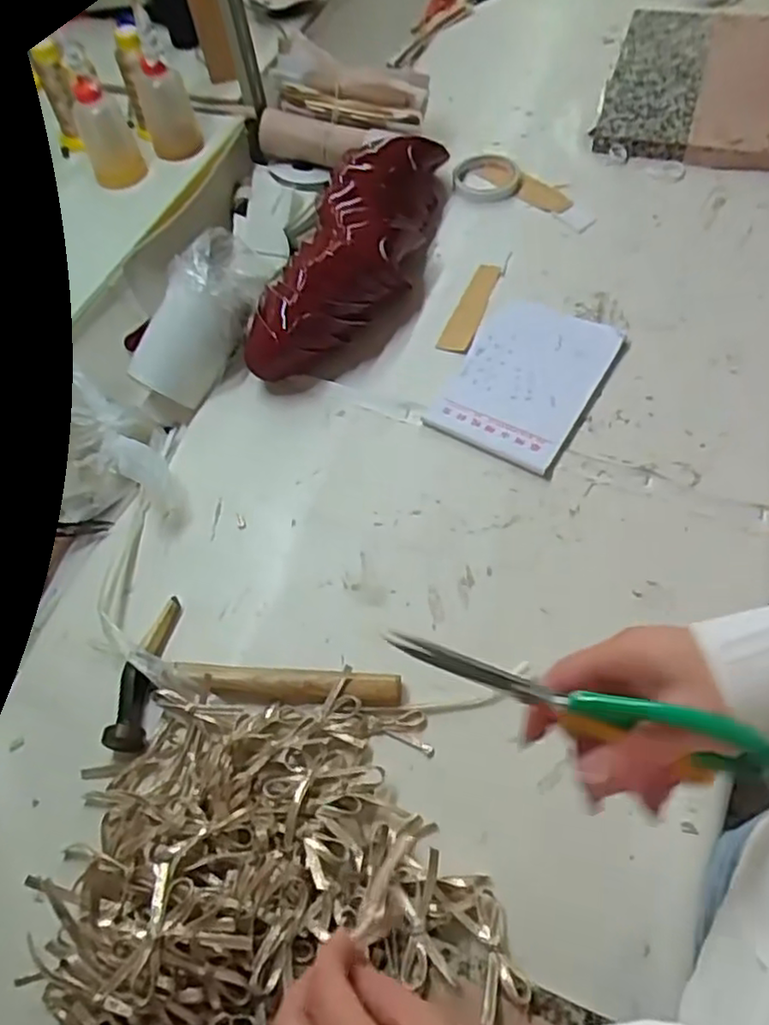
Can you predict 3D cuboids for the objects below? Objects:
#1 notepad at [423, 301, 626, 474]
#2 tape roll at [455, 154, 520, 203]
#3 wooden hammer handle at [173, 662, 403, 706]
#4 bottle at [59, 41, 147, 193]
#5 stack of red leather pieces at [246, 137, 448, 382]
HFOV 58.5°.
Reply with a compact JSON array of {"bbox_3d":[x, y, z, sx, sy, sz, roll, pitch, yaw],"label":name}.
[{"bbox_3d":[0.156,-0.157,0.763,0.151,0.006,0.225,26,63,19],"label":"notepad"},{"bbox_3d":[0.143,-0.466,0.959,0.090,0.018,0.090,-2,58,3],"label":"tape roll"},{"bbox_3d":[-0.082,0.145,0.585,0.189,0.019,0.029,2,58,6],"label":"wooden hammer handle"},{"bbox_3d":[-0.359,-0.495,0.873,0.068,0.143,0.052,-25,59,-11],"label":"bottle"},{"bbox_3d":[-0.025,-0.328,0.832,0.127,0.092,0.434,14,60,13],"label":"stack of red leather pieces"}]

